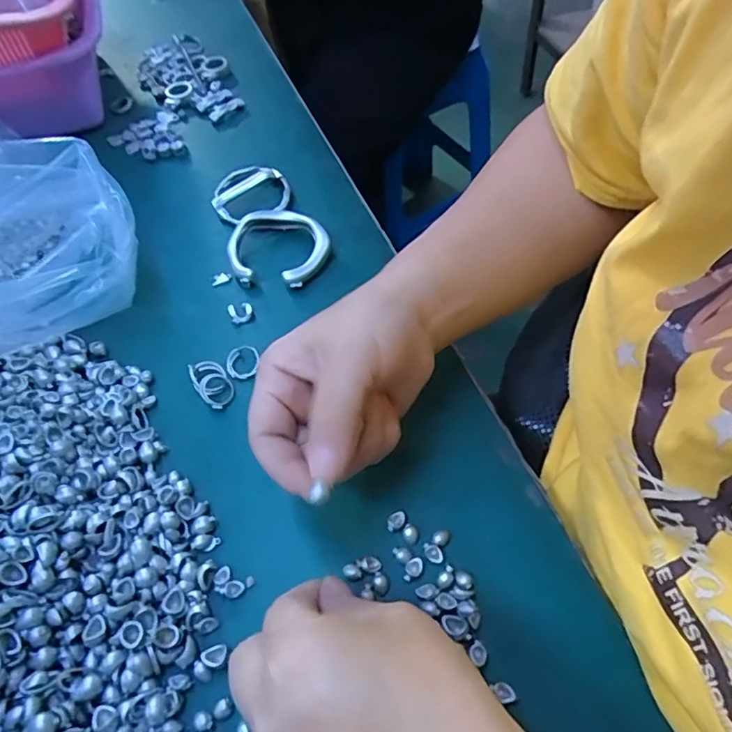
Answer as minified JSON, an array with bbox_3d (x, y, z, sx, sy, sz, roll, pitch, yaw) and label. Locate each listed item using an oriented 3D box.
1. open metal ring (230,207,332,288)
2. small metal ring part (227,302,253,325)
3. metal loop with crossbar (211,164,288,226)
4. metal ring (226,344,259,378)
[{"bbox_3d":[-0.064,-0.081,0.392,0.064,0.020,0.066,-2,55,2],"label":"open metal ring"},{"bbox_3d":[-0.084,-0.036,0.375,0.016,0.007,0.015,-2,55,2],"label":"small metal ring part"},{"bbox_3d":[-0.090,-0.136,0.428,0.057,0.010,0.059,-18,56,-9],"label":"metal loop with crossbar"},{"bbox_3d":[-0.078,-0.003,0.350,0.021,0.007,0.022,-2,55,2],"label":"metal ring"}]

